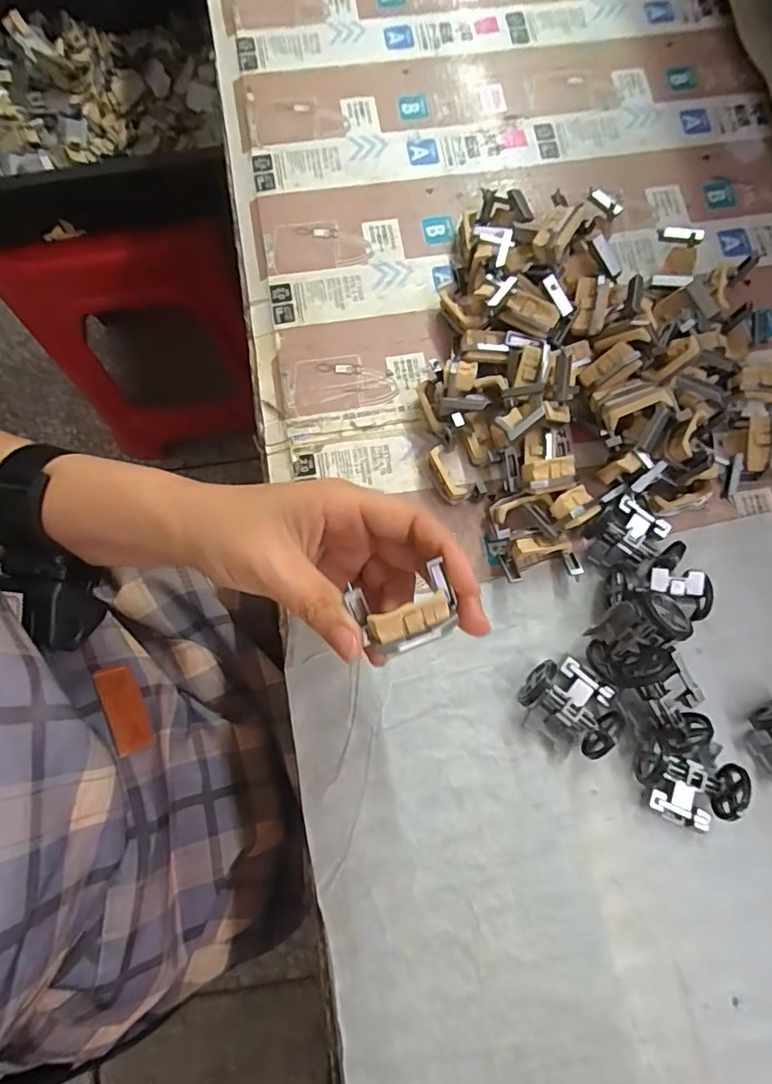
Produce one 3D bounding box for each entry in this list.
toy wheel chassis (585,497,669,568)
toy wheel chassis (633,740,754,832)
[{"bbox_3d":[0.134,-0.002,0.310,0.037,0.014,0.039,37,81,7],"label":"toy wheel chassis"},{"bbox_3d":[0.155,0.127,0.282,0.051,0.020,0.035,16,79,4],"label":"toy wheel chassis"}]

